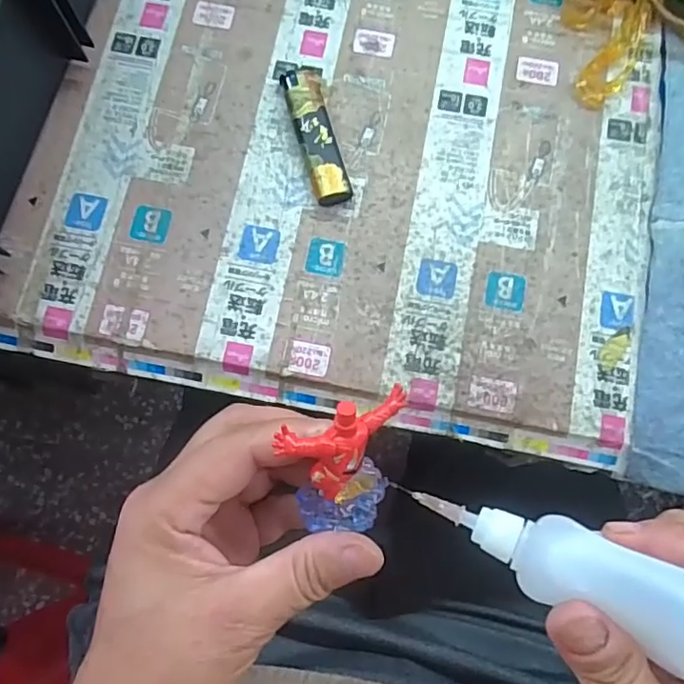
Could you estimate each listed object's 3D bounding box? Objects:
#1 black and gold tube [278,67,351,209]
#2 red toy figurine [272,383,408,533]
[{"bbox_3d":[-0.014,-0.113,0.321,0.020,0.012,0.079,-15,78,-4],"label":"black and gold tube"},{"bbox_3d":[-0.001,0.042,0.222,0.046,0.053,0.031,-28,36,-25],"label":"red toy figurine"}]

